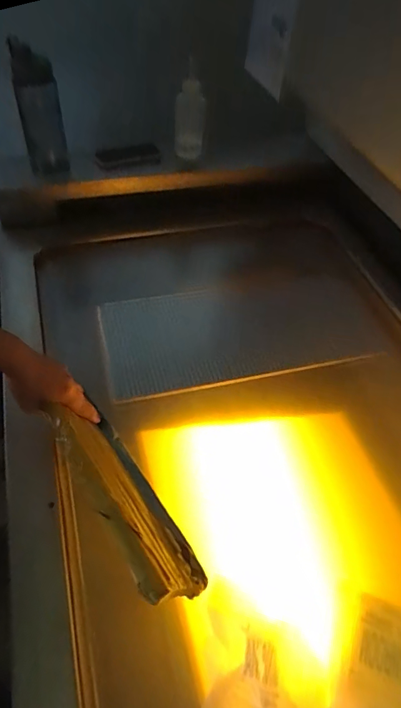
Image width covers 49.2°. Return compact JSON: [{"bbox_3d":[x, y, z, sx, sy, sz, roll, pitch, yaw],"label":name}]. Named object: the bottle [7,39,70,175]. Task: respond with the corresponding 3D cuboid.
[{"bbox_3d":[-0.355,-0.531,0.970,0.089,0.232,0.072,-11,51,-13],"label":"bottle"}]

